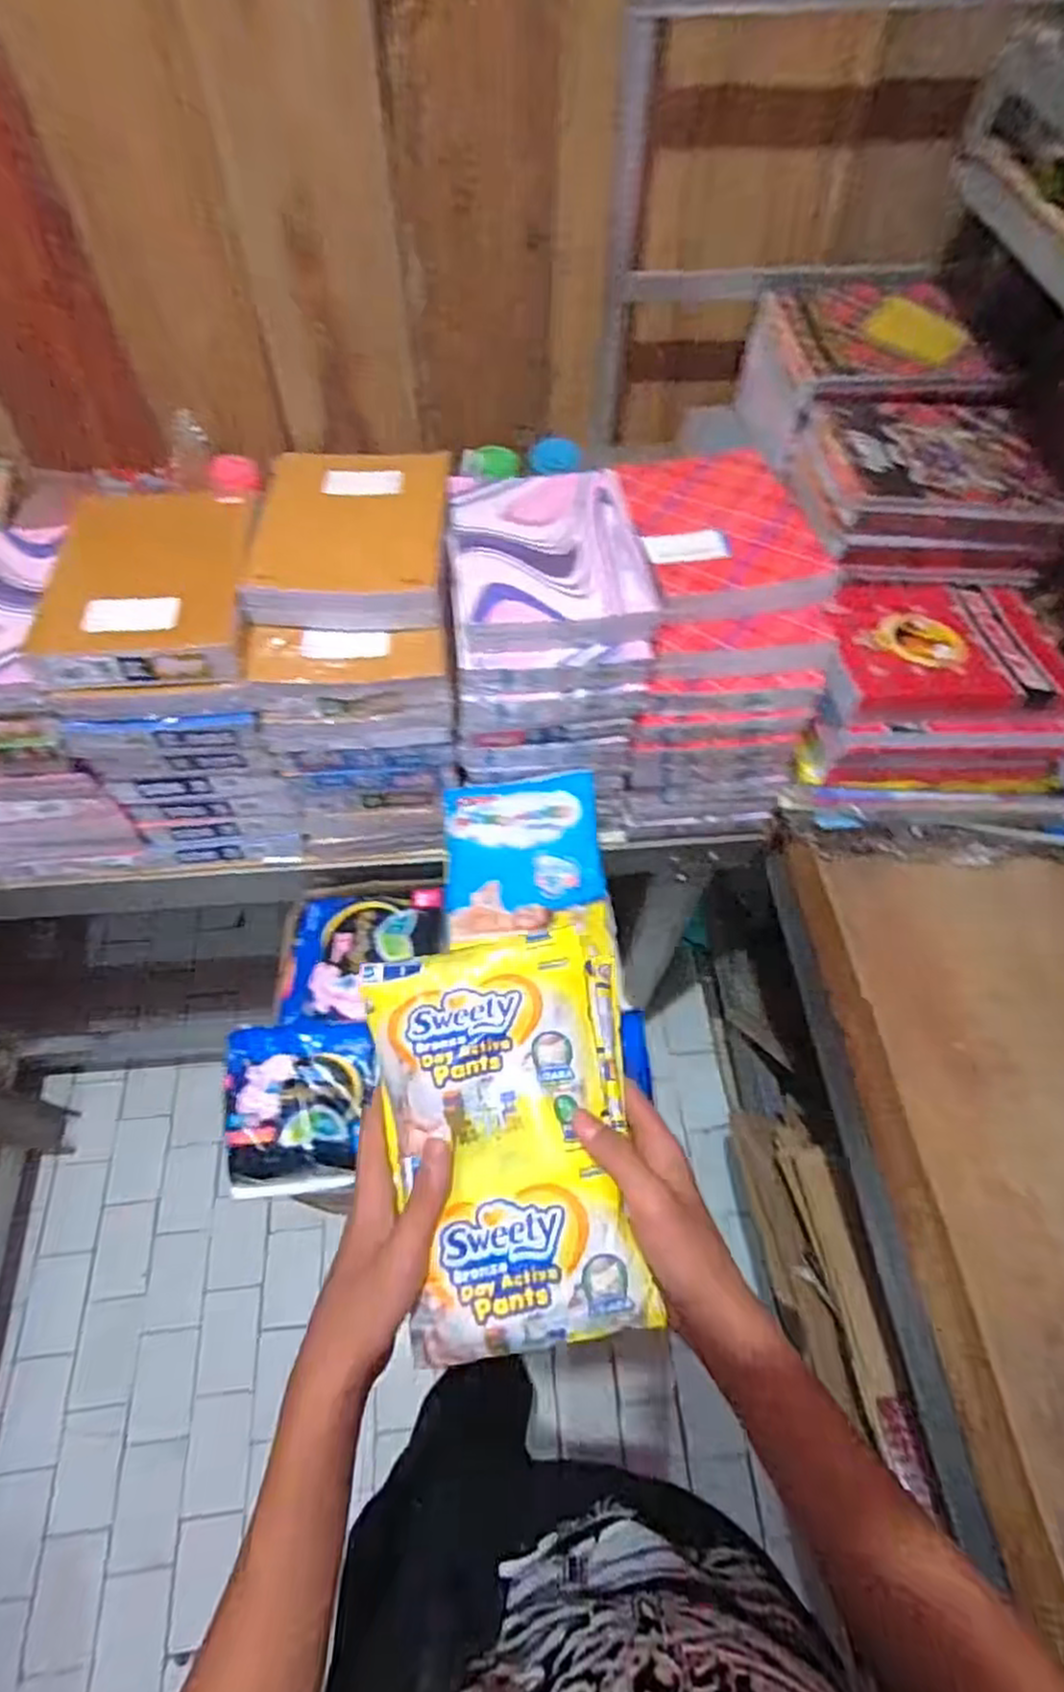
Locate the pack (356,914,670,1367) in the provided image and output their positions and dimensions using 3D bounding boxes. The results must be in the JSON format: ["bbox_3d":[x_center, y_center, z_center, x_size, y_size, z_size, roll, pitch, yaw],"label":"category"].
[{"bbox_3d":[-0.004,0.160,0.423,0.152,0.058,0.211,-9,60,-9],"label":"pack"}]

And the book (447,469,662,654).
[{"bbox_3d":[0.013,-0.263,0.653,0.167,0.028,0.214,-3,59,-5],"label":"book"}]

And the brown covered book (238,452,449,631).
[{"bbox_3d":[-0.161,-0.288,0.665,0.164,0.040,0.215,1,59,-3],"label":"brown covered book"}]

